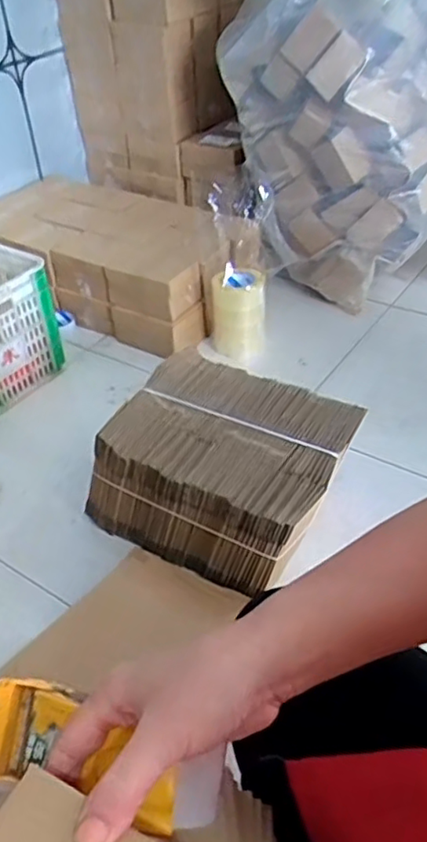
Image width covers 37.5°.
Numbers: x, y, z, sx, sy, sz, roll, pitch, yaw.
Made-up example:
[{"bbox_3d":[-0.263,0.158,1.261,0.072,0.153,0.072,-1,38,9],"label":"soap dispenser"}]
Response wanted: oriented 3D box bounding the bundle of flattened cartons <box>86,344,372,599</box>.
[{"bbox_3d":[0.017,0.090,1.117,0.404,0.239,0.293,19,45,25],"label":"bundle of flattened cartons"}]

